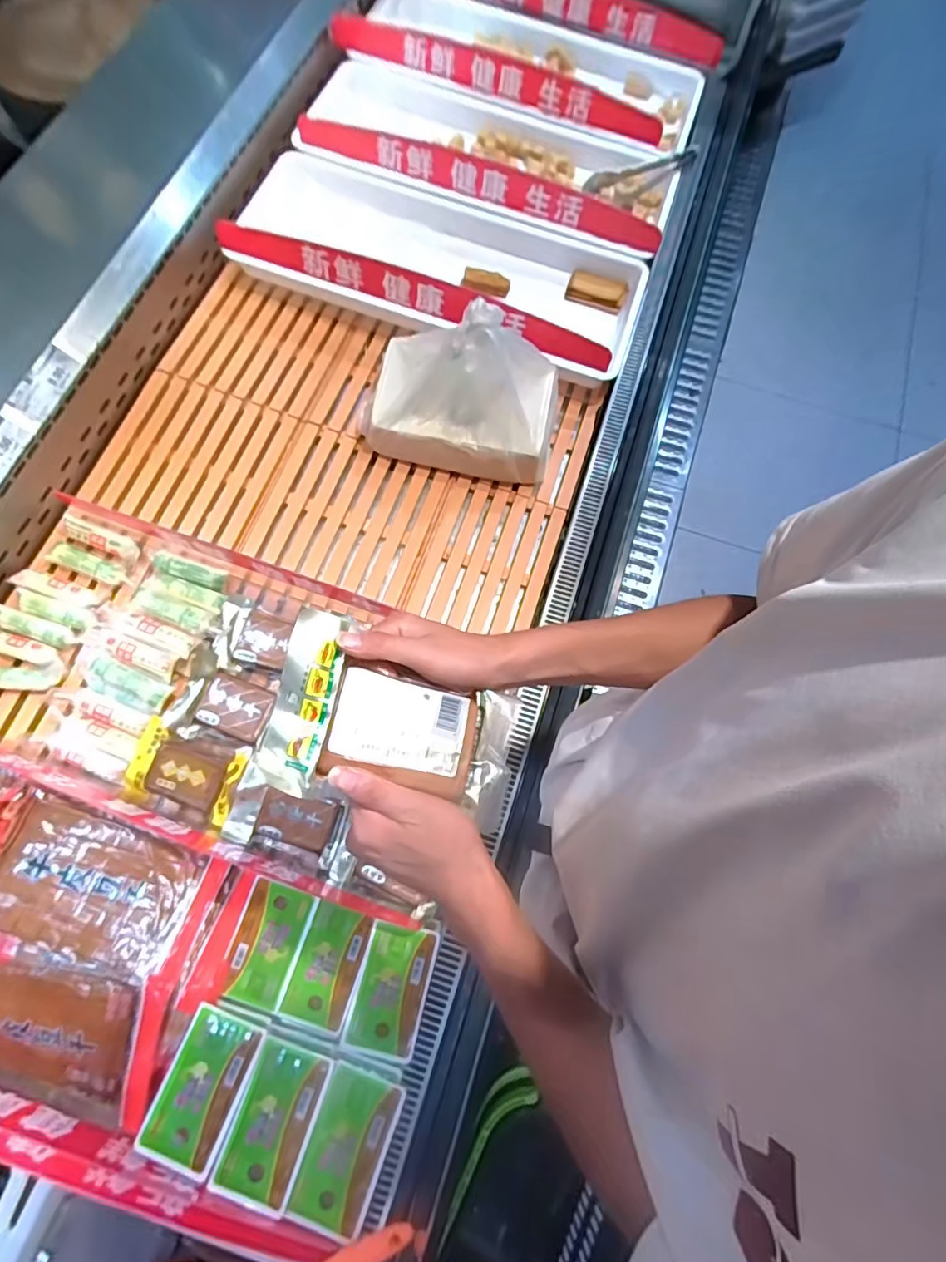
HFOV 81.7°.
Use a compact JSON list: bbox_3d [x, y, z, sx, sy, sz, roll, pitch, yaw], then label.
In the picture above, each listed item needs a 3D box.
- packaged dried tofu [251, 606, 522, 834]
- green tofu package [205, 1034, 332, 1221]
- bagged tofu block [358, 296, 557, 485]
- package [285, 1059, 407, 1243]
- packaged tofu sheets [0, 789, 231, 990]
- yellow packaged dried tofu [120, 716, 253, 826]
[{"bbox_3d":[-0.053,0.068,0.396,0.176,0.030,0.118,18,77,-13],"label":"packaged dried tofu"},{"bbox_3d":[-0.222,0.550,0.622,0.086,0.041,0.144,18,72,4],"label":"green tofu package"},{"bbox_3d":[-0.027,-0.411,0.912,0.336,0.250,0.192,8,72,1],"label":"bagged tofu block"},{"bbox_3d":[-0.141,0.577,0.616,0.085,0.041,0.139,21,72,5],"label":"package"},{"bbox_3d":[-0.473,0.307,0.666,0.305,0.039,0.163,19,64,-7],"label":"packaged tofu sheets"},{"bbox_3d":[-0.411,0.200,0.780,0.161,0.028,0.111,16,72,4],"label":"yellow packaged dried tofu"}]

